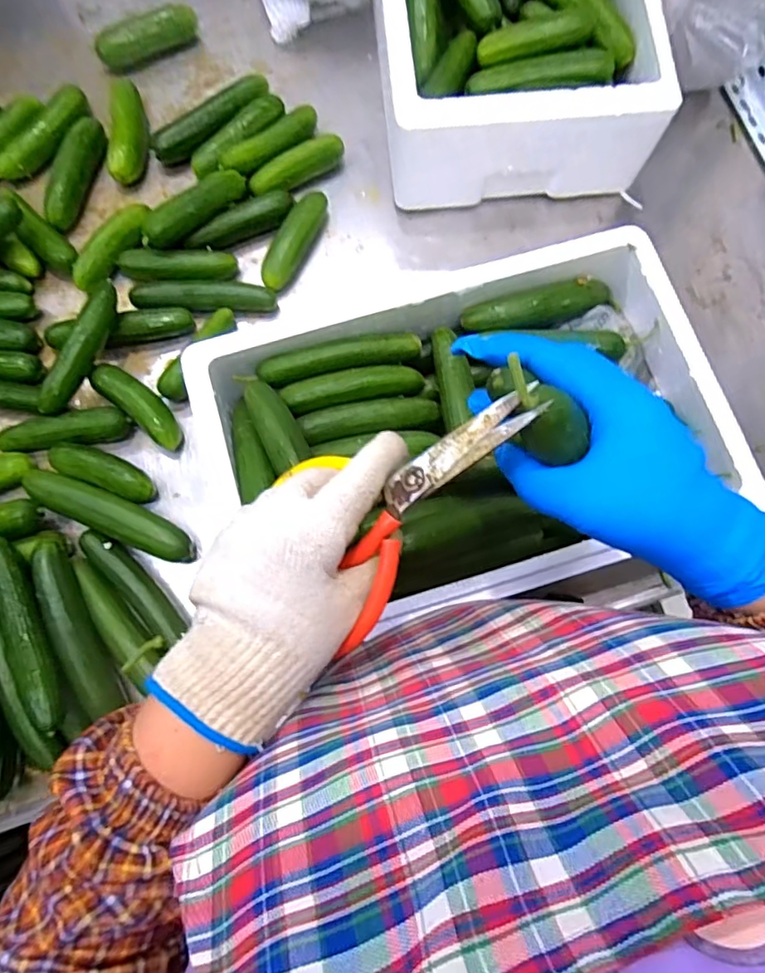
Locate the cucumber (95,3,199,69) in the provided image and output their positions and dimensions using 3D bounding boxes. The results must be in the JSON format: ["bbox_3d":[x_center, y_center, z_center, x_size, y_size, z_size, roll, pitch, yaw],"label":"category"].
[{"bbox_3d":[-0.279,-0.537,0.653,0.123,0.036,0.034,-27,80,-7],"label":"cucumber"}]

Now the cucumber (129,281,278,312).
[{"bbox_3d":[-0.192,-0.204,0.588,0.150,0.024,0.033,2,78,-1],"label":"cucumber"}]

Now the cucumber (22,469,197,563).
[{"bbox_3d":[-0.265,0.027,0.535,0.173,0.033,0.035,26,78,4],"label":"cucumber"}]

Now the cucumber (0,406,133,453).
[{"bbox_3d":[-0.322,-0.055,0.554,0.127,0.027,0.036,-13,78,-4],"label":"cucumber"}]

